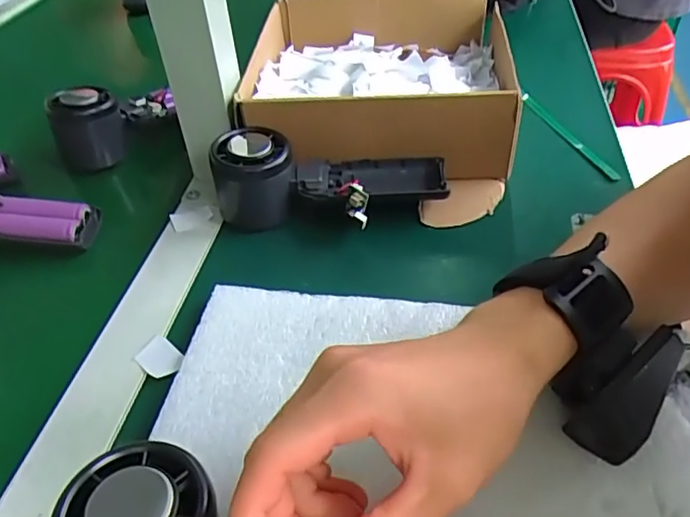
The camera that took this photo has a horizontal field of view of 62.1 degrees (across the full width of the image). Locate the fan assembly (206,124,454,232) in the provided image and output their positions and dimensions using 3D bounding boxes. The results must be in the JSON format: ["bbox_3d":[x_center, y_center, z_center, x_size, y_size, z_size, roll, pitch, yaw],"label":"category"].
[{"bbox_3d":[-0.010,-0.057,0.403,0.158,0.055,0.064,1,43,5],"label":"fan assembly"}]

